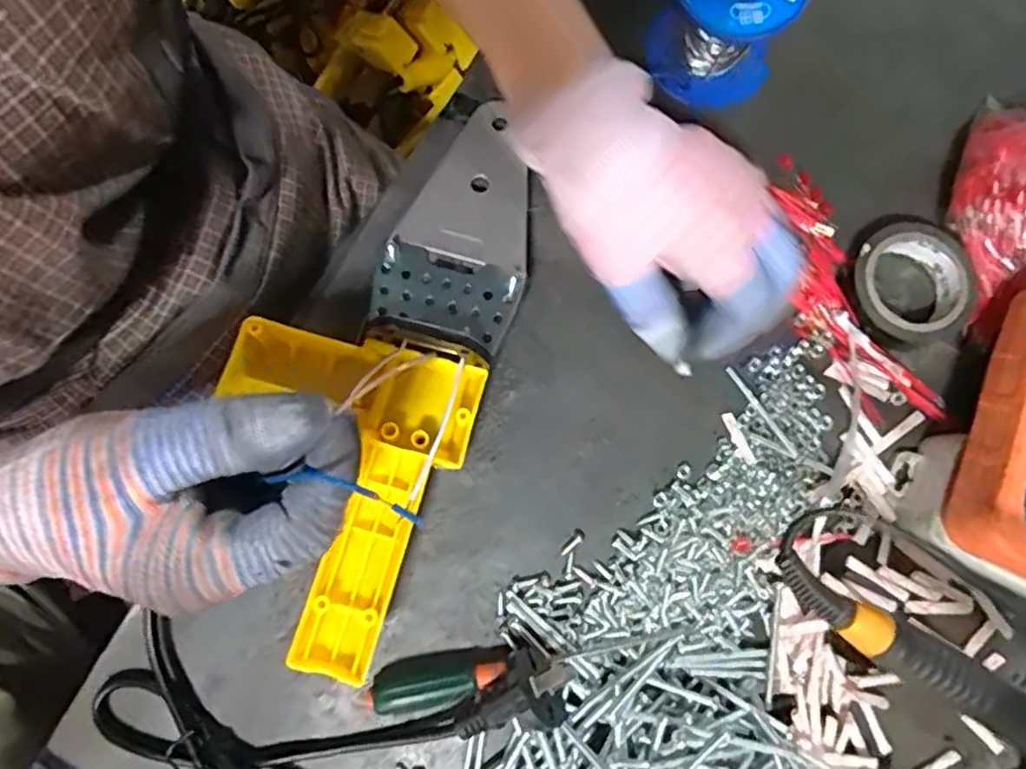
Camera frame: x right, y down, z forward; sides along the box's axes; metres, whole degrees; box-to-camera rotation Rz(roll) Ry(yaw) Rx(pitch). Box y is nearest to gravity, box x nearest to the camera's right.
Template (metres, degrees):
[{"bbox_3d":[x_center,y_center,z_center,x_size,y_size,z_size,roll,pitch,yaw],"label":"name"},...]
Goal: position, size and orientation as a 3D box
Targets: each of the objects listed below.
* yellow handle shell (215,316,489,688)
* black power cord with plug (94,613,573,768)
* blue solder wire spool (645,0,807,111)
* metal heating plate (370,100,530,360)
[{"bbox_3d":[-0.087,0.042,0.305,0.113,0.033,0.149,17,80,3],"label":"yellow handle shell"},{"bbox_3d":[-0.087,0.170,0.289,0.209,0.036,0.115,4,82,0],"label":"black power cord with plug"},{"bbox_3d":[0.105,-0.183,0.329,0.061,0.060,0.059,26,81,5],"label":"blue solder wire spool"},{"bbox_3d":[-0.020,-0.079,0.324,0.064,0.005,0.125,17,72,2],"label":"metal heating plate"}]

